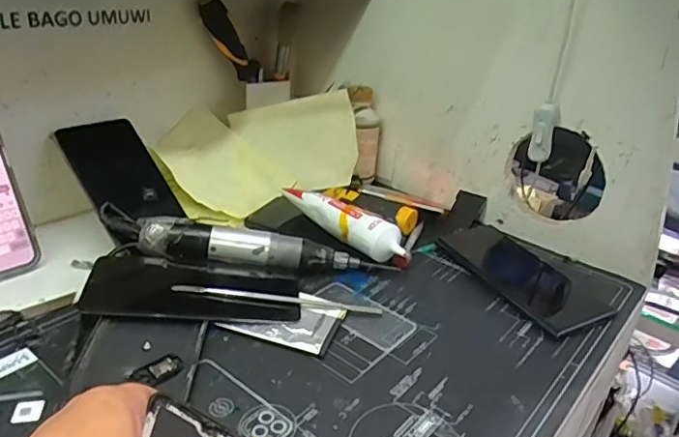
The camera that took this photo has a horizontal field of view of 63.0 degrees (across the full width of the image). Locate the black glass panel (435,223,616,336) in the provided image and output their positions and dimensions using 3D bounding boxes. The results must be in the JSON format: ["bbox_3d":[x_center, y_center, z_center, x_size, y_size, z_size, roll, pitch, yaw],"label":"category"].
[{"bbox_3d":[0.174,0.052,0.536,0.088,0.011,0.168,-10,32,-28],"label":"black glass panel"}]

